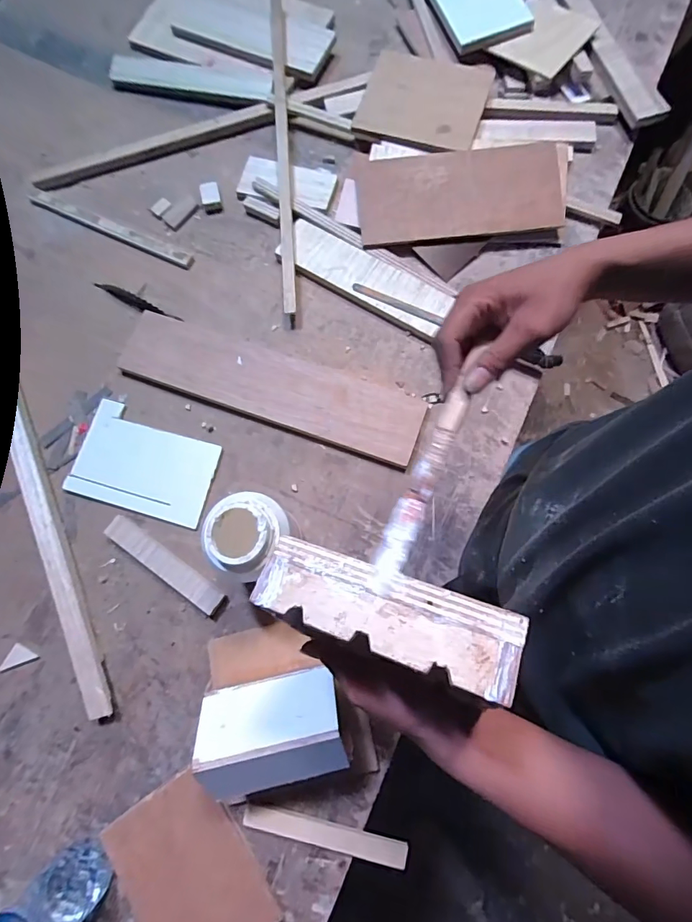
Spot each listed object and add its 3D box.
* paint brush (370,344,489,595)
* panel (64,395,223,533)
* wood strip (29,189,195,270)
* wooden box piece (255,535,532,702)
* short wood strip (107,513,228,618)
[{"bbox_3d":[0.057,0.004,0.296,0.017,0.008,0.179,23,68,7],"label":"paint brush"},{"bbox_3d":[-0.287,0.003,0.617,0.199,0.006,0.136,15,77,5],"label":"panel"},{"bbox_3d":[-0.394,-0.385,0.711,0.316,0.006,0.027,25,78,7],"label":"wood strip"},{"bbox_3d":[0.021,0.088,0.258,0.157,0.013,0.044,15,76,18],"label":"wooden box piece"},{"bbox_3d":[-0.239,0.137,0.572,0.187,0.021,0.034,35,79,9],"label":"short wood strip"}]

